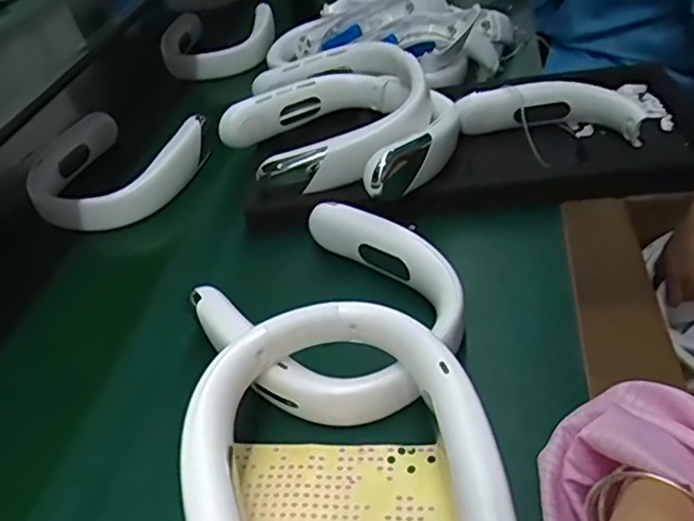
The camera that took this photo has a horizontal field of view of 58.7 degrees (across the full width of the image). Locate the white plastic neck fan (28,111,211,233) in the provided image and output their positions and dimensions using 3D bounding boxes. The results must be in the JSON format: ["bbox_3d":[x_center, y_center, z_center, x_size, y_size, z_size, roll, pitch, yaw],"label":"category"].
[{"bbox_3d":[-0.292,-0.119,0.769,0.203,0.068,0.192,15,47,20],"label":"white plastic neck fan"}]

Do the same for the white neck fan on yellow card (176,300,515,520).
[{"bbox_3d":[-0.008,0.126,0.380,0.172,0.086,0.179,-16,44,-11],"label":"white neck fan on yellow card"}]

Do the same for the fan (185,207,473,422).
[{"bbox_3d":[-0.004,0.040,0.500,0.180,0.046,0.201,-35,51,-28],"label":"fan"}]

